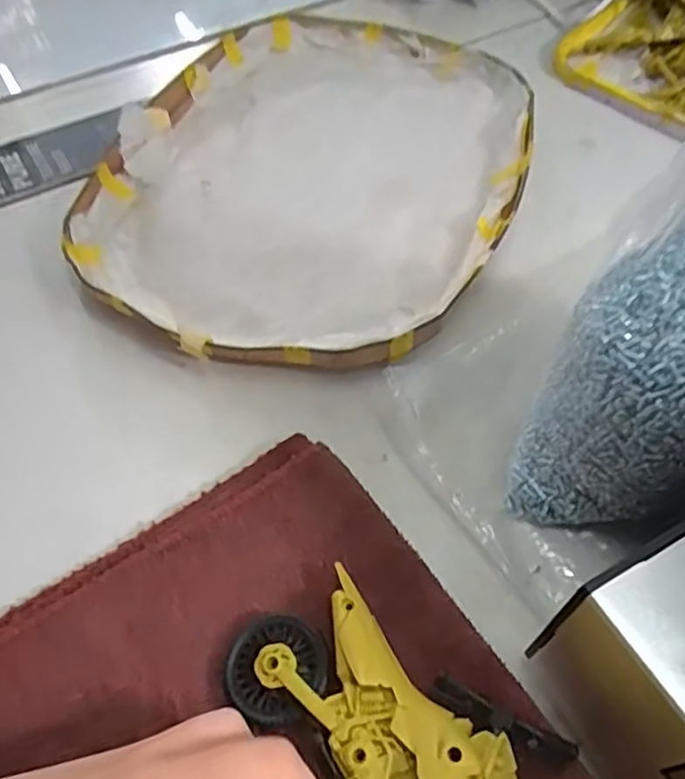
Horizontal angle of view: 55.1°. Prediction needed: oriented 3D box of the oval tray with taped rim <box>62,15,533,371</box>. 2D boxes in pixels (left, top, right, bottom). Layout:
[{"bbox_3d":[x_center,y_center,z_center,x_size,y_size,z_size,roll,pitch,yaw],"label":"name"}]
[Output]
[{"bbox_3d":[-0.014,-0.137,0.404,0.235,0.031,0.306,18,57,13],"label":"oval tray with taped rim"}]

